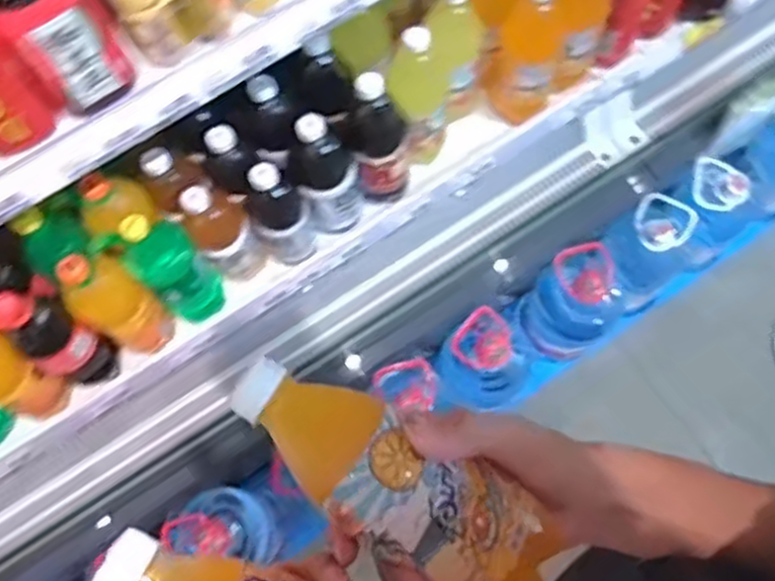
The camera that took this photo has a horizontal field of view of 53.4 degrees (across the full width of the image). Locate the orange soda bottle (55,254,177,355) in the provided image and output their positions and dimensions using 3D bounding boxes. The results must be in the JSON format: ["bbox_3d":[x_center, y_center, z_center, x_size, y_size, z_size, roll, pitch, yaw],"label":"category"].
[{"bbox_3d":[-0.366,0.016,1.045,0.064,0.241,0.089,32,76,11],"label":"orange soda bottle"}]

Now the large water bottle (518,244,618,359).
[{"bbox_3d":[0.333,0.022,1.392,0.164,0.295,0.153,35,77,12],"label":"large water bottle"}]

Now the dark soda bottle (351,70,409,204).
[{"bbox_3d":[-0.010,-0.210,1.101,0.077,0.285,0.065,-2,73,1],"label":"dark soda bottle"}]

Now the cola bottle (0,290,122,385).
[{"bbox_3d":[-0.445,0.068,1.044,0.078,0.271,0.087,19,74,8],"label":"cola bottle"}]

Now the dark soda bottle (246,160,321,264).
[{"bbox_3d":[-0.150,-0.108,1.086,0.085,0.210,0.068,-16,73,-3],"label":"dark soda bottle"}]

